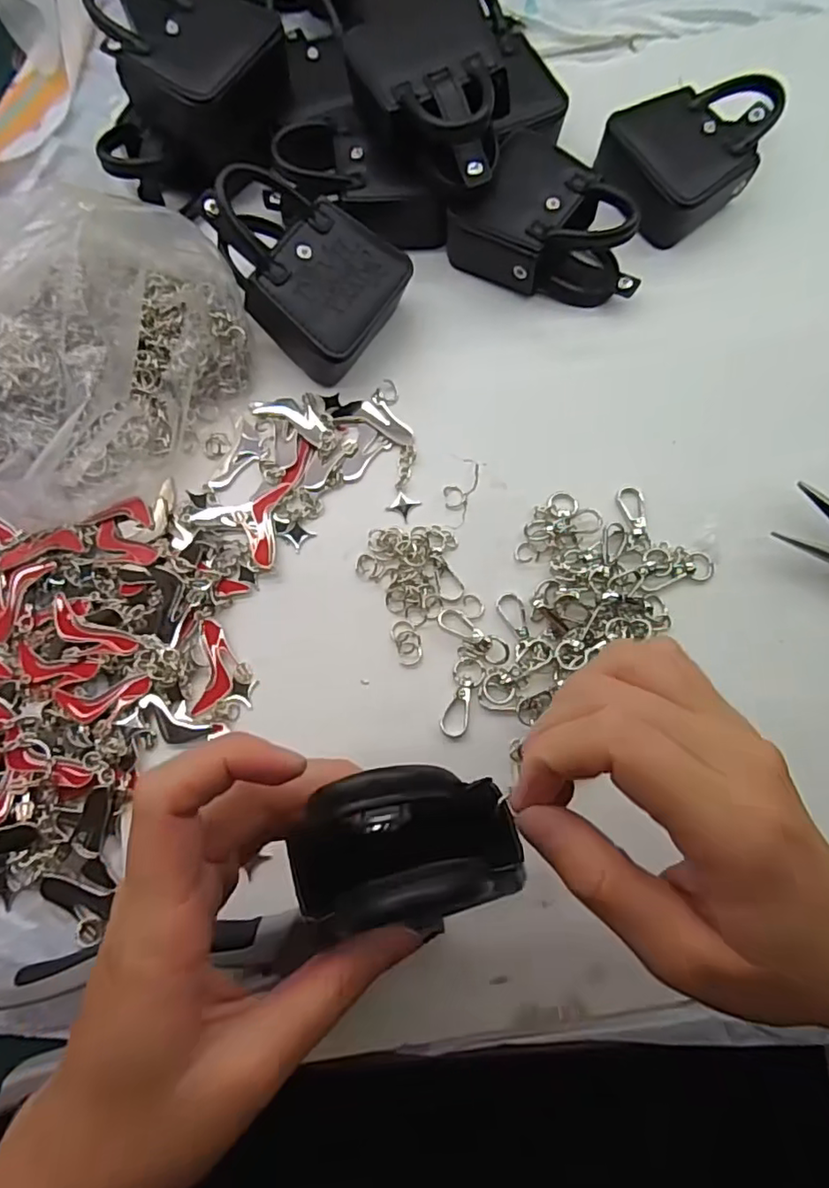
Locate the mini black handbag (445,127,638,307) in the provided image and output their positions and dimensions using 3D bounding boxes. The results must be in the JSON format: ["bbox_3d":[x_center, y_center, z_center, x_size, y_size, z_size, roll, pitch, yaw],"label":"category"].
[{"bbox_3d":[0.076,-0.210,0.338,0.095,0.041,0.075,36,79,10],"label":"mini black handbag"}]

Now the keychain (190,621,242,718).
[{"bbox_3d":[-0.098,0.036,0.293,0.018,0.004,0.046,1,75,2],"label":"keychain"}]

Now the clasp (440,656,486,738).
[{"bbox_3d":[0.023,0.050,0.289,0.016,0.004,0.039,16,76,5],"label":"clasp"}]

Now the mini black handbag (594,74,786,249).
[{"bbox_3d":[0.165,-0.262,0.356,0.117,0.036,0.076,-33,77,-7],"label":"mini black handbag"}]

